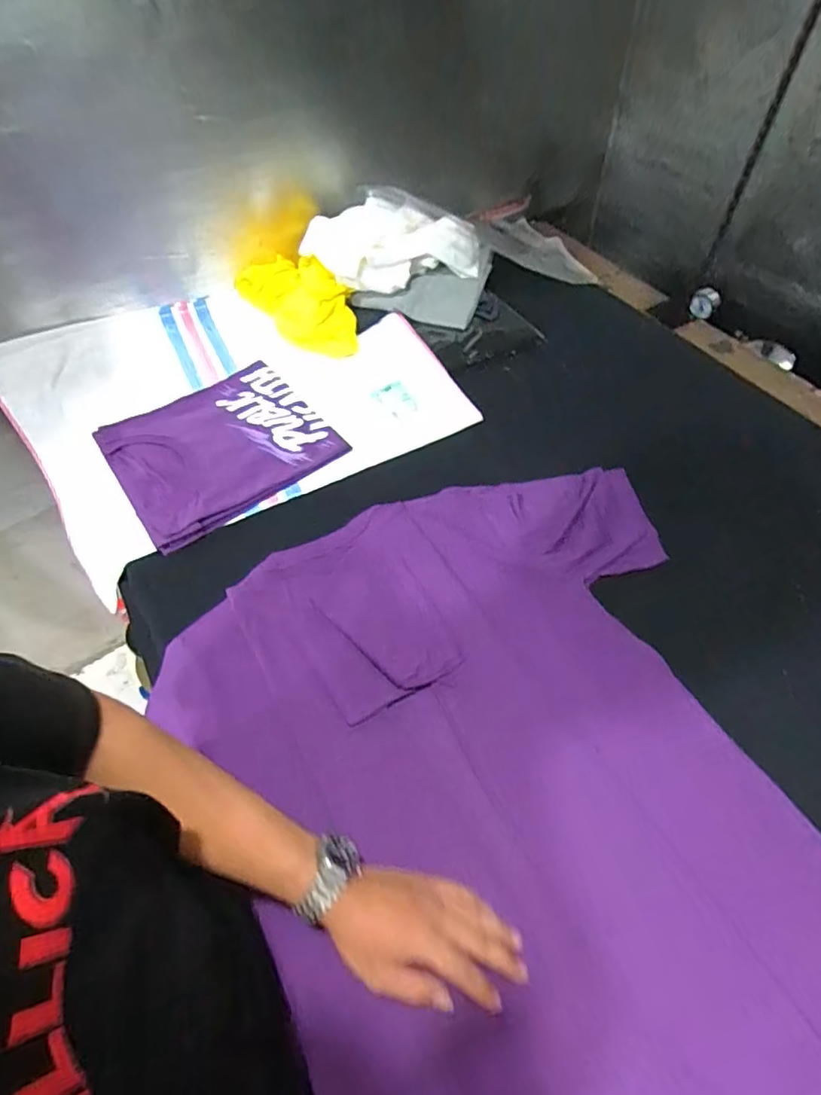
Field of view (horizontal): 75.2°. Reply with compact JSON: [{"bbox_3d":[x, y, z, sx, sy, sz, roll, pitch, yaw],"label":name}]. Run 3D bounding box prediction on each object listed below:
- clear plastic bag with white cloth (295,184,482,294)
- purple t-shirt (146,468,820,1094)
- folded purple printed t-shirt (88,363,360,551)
[{"bbox_3d":[-0.037,-0.578,1.000,0.322,0.110,0.147,-14,56,-5],"label":"clear plastic bag with white cloth"},{"bbox_3d":[0.111,0.214,0.593,0.631,0.058,0.693,-28,62,-13],"label":"purple t-shirt"},{"bbox_3d":[-0.310,-0.173,0.866,0.322,0.035,0.280,-33,63,-16],"label":"folded purple printed t-shirt"}]

